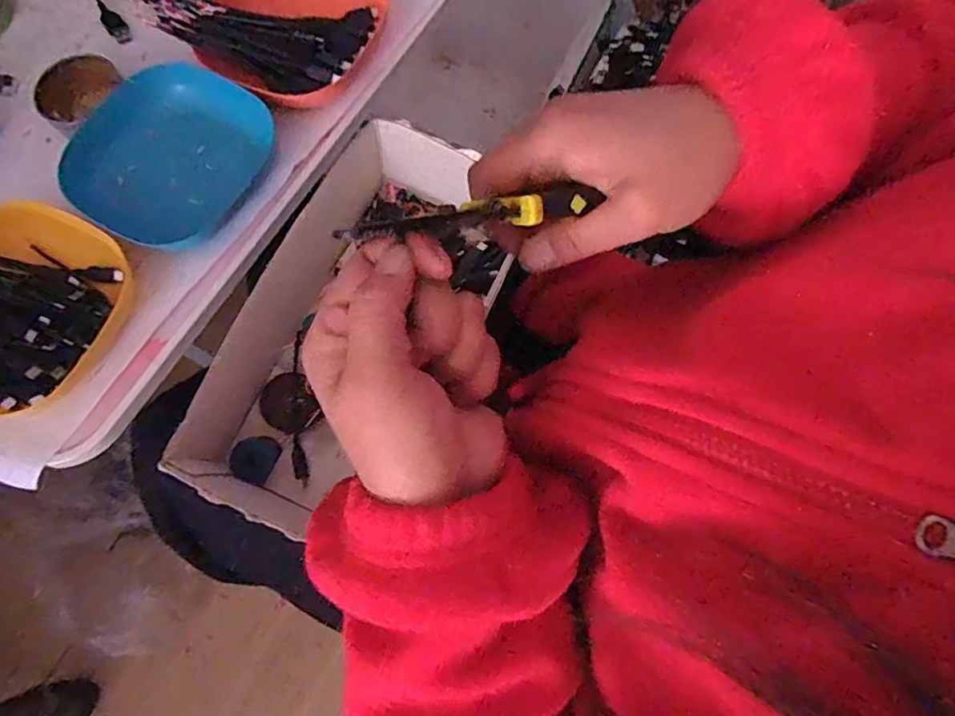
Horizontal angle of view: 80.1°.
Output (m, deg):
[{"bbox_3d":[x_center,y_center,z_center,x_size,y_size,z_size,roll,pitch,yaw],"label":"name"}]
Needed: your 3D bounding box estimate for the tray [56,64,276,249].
[{"bbox_3d":[-0.233,-0.151,0.420,0.139,0.025,0.133,25,76,8],"label":"tray"}]

